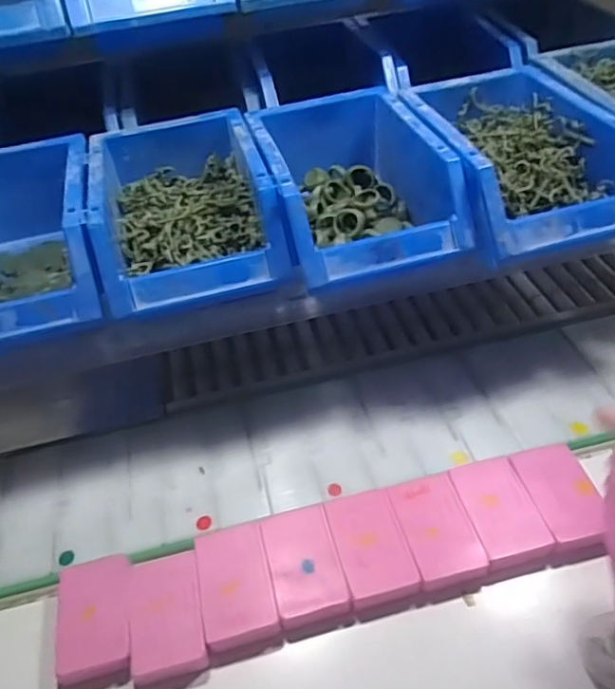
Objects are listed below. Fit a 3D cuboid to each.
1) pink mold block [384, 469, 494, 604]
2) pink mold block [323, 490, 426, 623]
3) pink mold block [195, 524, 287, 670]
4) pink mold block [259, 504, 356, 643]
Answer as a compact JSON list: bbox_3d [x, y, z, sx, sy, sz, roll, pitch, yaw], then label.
[{"bbox_3d":[0.087,0.127,0.393,0.045,0.023,0.074,-14,43,-7],"label":"pink mold block"},{"bbox_3d":[0.043,0.137,0.387,0.045,0.024,0.073,-14,43,-7],"label":"pink mold block"},{"bbox_3d":[-0.046,0.158,0.378,0.045,0.022,0.075,-14,43,-7],"label":"pink mold block"},{"bbox_3d":[-0.001,0.148,0.385,0.045,0.025,0.073,-15,43,-8],"label":"pink mold block"}]

